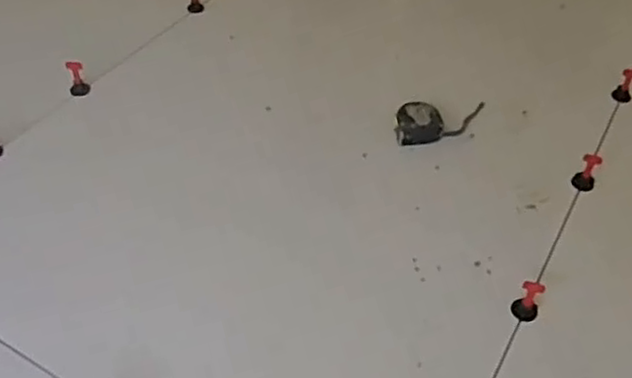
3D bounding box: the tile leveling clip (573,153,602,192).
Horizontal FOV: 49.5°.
[{"bbox_3d":[0.389,-0.026,0.977,0.027,0.059,0.023,6,45,3],"label":"tile leveling clip"}]

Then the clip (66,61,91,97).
[{"bbox_3d":[-0.382,-0.182,1.096,0.031,0.063,0.037,-15,48,-17],"label":"clip"}]

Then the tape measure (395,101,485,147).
[{"bbox_3d":[0.197,-0.111,1.051,0.165,0.036,0.058,-15,48,-17],"label":"tape measure"}]

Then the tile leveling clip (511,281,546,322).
[{"bbox_3d":[0.253,0.130,0.812,0.029,0.050,0.030,2,45,-2],"label":"tile leveling clip"}]

